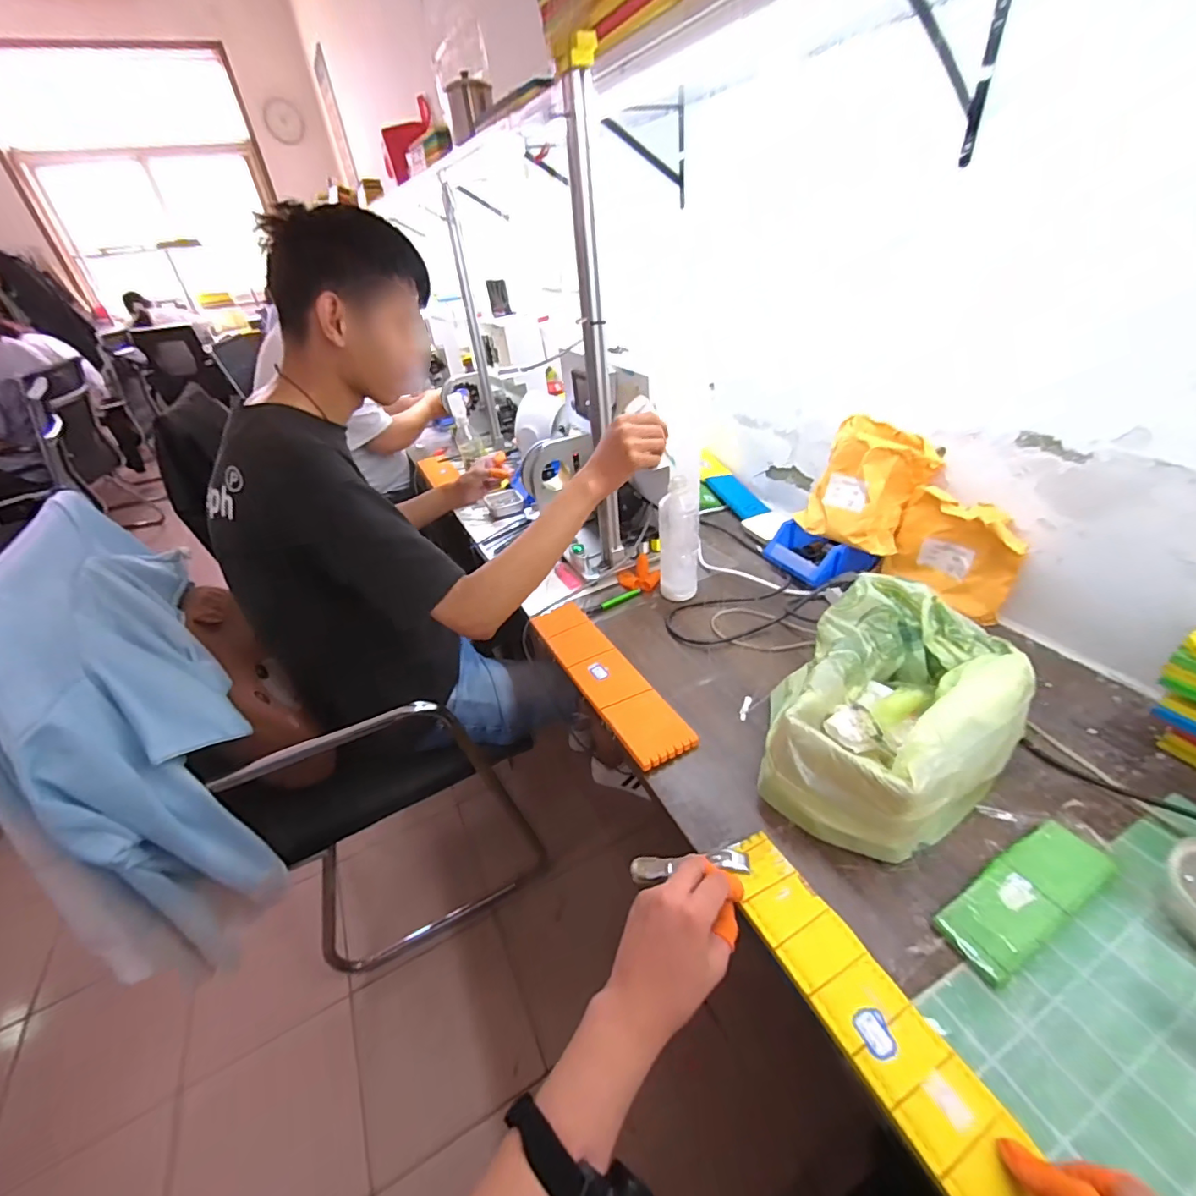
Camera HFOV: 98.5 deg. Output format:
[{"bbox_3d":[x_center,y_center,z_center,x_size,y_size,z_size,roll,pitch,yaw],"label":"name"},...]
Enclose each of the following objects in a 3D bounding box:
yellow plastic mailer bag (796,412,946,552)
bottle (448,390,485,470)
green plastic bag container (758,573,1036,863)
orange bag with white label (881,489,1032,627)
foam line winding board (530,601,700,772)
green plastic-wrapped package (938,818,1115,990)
[{"bbox_3d":[0.431,-0.180,0.825,0.119,0.157,0.167,-18,36,-17],"label":"yellow plastic mailer bag"},{"bbox_3d":[-0.345,-0.443,1.348,0.068,0.168,0.059,-12,35,-8],"label":"bottle"},{"bbox_3d":[0.319,0.123,0.573,0.232,0.135,0.307,24,45,36],"label":"green plastic bag container"},{"bbox_3d":[0.527,-0.068,0.763,0.042,0.152,0.167,-24,39,-24],"label":"orange bag with white label"},{"bbox_3d":[0.009,0.110,0.741,0.085,0.028,0.332,-21,37,-20],"label":"foam line winding board"},{"bbox_3d":[0.385,0.265,0.462,0.179,0.015,0.056,-21,37,-20],"label":"green plastic-wrapped package"}]

